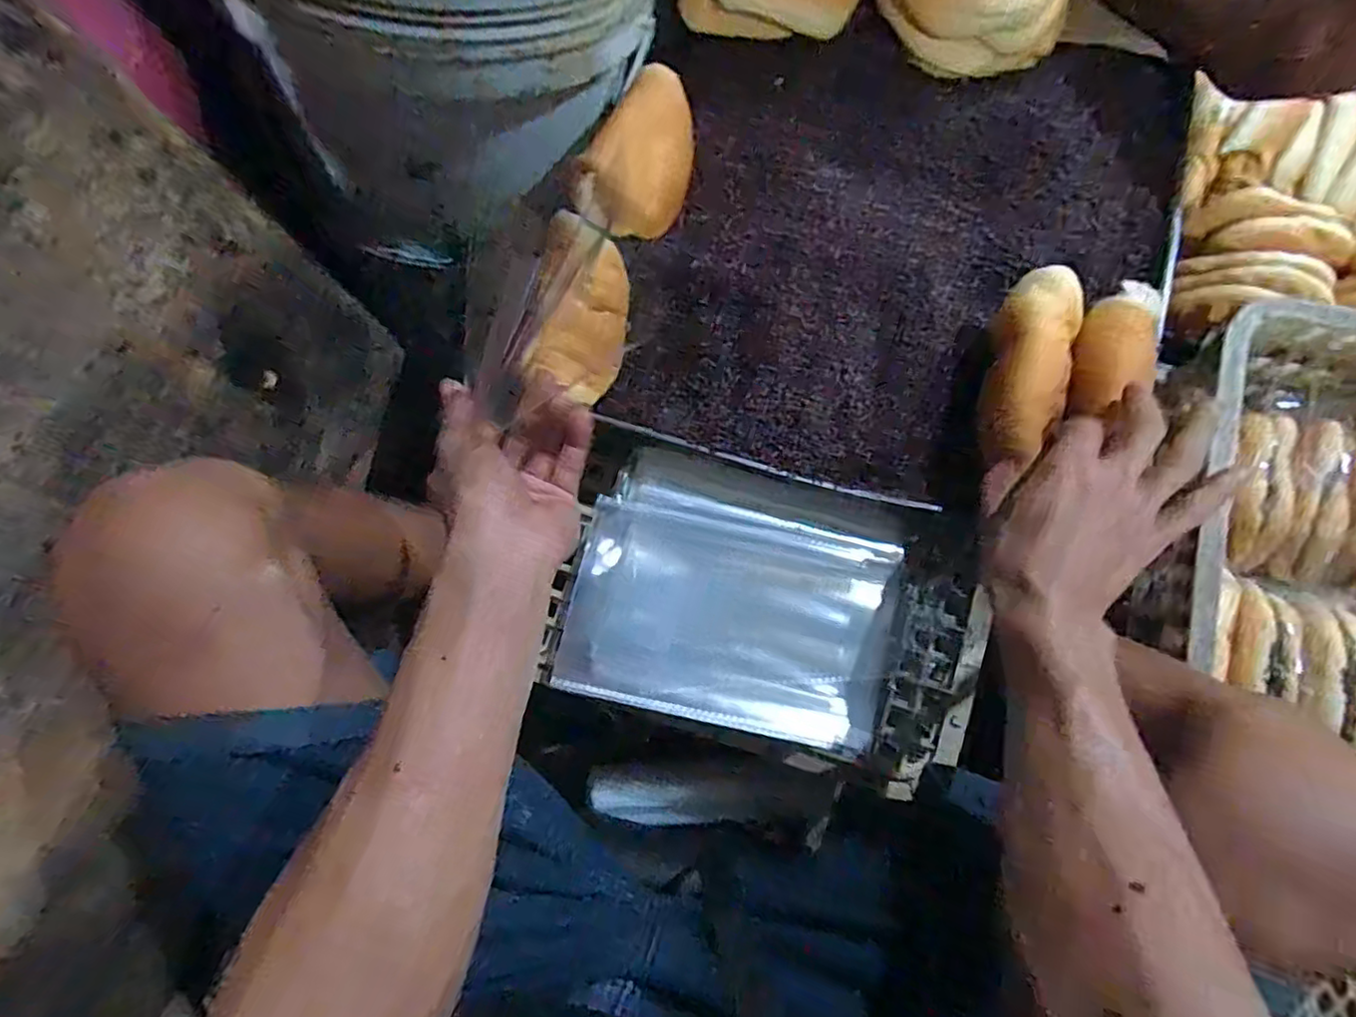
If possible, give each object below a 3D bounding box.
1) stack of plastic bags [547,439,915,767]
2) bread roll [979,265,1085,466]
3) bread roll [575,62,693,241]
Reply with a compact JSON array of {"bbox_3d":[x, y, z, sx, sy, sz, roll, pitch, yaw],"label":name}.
[{"bbox_3d":[0.049,0.066,0.486,0.240,0.032,0.188,12,80,4],"label":"stack of plastic bags"},{"bbox_3d":[0.236,-0.091,0.439,0.045,0.056,0.134,17,79,5],"label":"bread roll"},{"bbox_3d":[-0.023,-0.262,0.482,0.062,0.046,0.126,25,81,6],"label":"bread roll"}]

